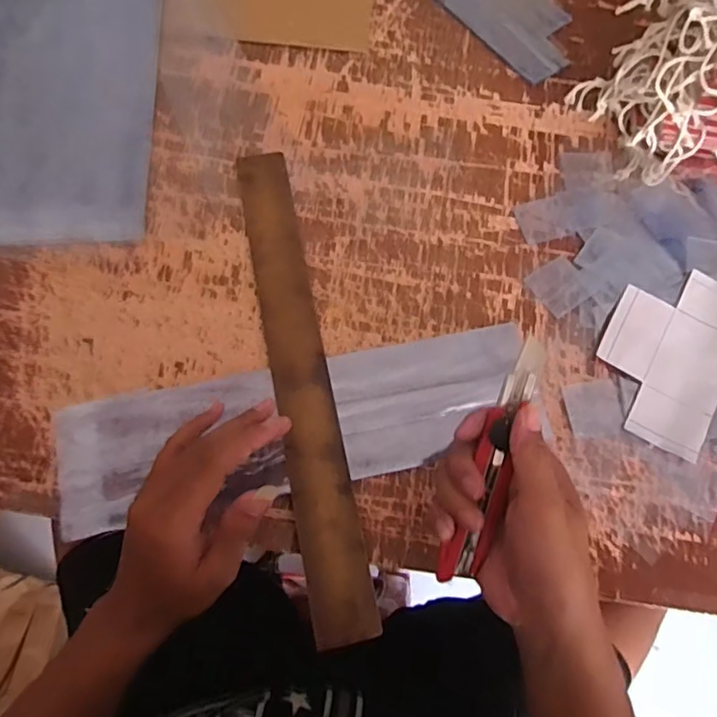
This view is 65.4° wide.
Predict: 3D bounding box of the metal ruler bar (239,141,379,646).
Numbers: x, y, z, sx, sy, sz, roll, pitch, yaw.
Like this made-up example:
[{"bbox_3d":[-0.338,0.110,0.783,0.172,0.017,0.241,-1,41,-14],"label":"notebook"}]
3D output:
[{"bbox_3d":[-0.051,0.006,0.475,0.048,0.008,0.434,-11,70,-6],"label":"metal ruler bar"}]

